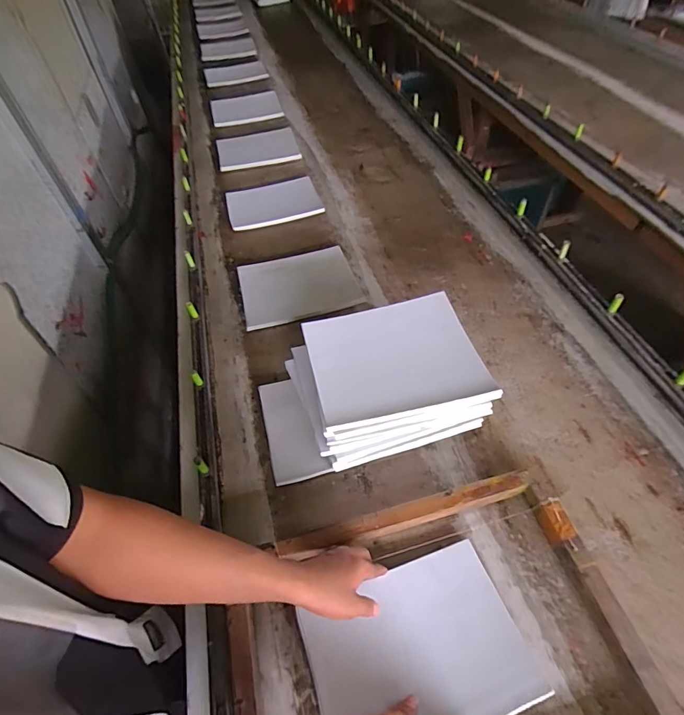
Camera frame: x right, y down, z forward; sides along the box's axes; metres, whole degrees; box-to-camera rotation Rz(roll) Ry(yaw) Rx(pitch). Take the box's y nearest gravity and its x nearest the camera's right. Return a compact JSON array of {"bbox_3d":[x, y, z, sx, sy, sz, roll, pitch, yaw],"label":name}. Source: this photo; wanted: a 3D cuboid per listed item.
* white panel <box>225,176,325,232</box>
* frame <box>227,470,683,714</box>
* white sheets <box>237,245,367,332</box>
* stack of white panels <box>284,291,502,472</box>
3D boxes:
[{"bbox_3d":[-0.207,-0.470,1.252,0.266,0.021,0.230,-16,56,-7],"label":"white panel"},{"bbox_3d":[0.122,0.392,0.527,0.511,0.046,0.413,-14,52,-7],"label":"frame"},{"bbox_3d":[-0.109,-0.177,1.018,0.272,0.024,0.225,-16,56,-6],"label":"white sheets"},{"bbox_3d":[0.078,0.042,0.754,0.291,0.154,0.231,-14,52,-7],"label":"stack of white panels"}]

